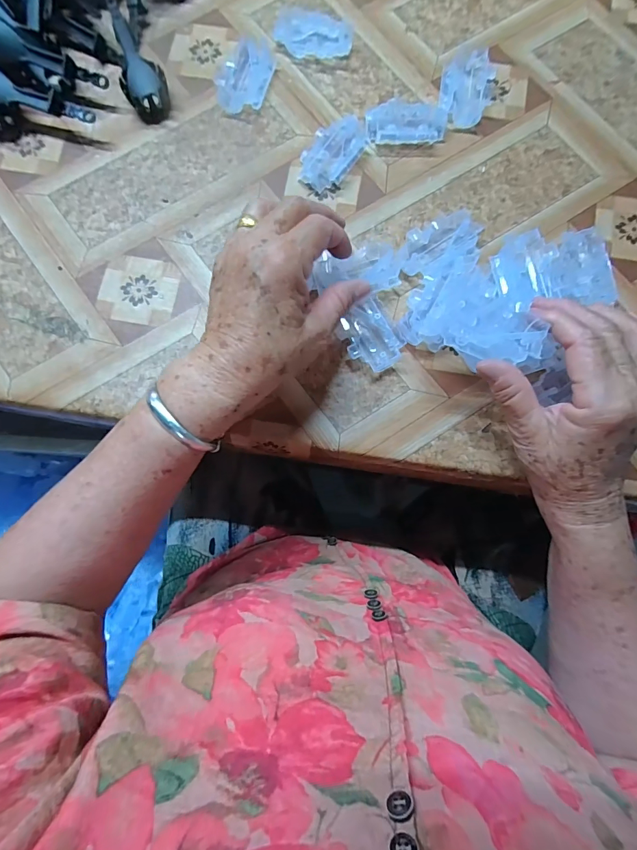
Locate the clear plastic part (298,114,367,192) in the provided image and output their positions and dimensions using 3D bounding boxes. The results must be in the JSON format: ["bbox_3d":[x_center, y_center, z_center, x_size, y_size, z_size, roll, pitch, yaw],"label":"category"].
[{"bbox_3d":[0.012,-0.231,0.339,0.040,0.012,0.067,38,82,5],"label":"clear plastic part"}]

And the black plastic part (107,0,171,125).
[{"bbox_3d":[-0.162,-0.325,0.352,0.035,0.017,0.123,-20,82,-5],"label":"black plastic part"}]

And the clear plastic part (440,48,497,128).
[{"bbox_3d":[0.131,-0.294,0.349,0.044,0.014,0.067,10,80,0],"label":"clear plastic part"}]

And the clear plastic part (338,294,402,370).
[{"bbox_3d":[0.040,-0.070,0.312,0.040,0.014,0.057,-21,82,-5],"label":"clear plastic part"}]

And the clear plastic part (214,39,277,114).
[{"bbox_3d":[-0.066,-0.312,0.356,0.046,0.010,0.068,18,81,1],"label":"clear plastic part"}]

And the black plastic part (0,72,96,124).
[{"bbox_3d":[-0.242,-0.266,0.328,0.114,0.023,0.030,17,80,1],"label":"black plastic part"}]

